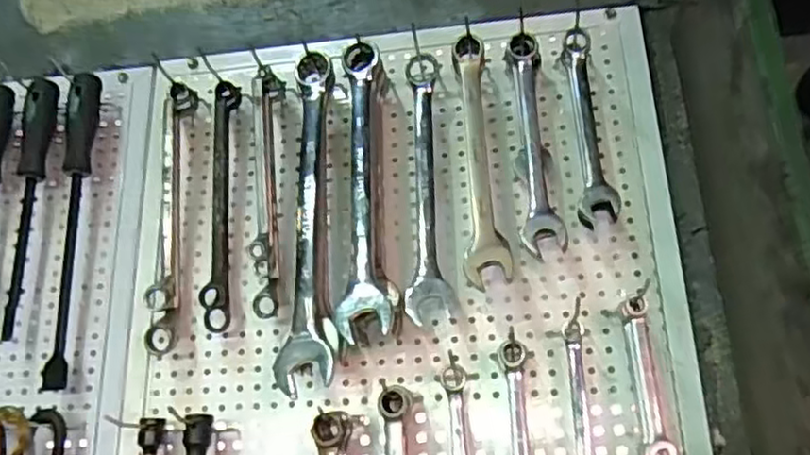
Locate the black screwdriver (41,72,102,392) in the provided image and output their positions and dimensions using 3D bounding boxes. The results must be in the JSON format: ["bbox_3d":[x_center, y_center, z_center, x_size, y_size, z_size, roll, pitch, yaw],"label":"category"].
[{"bbox_3d":[-0.316,-0.003,0.664,0.028,0.299,0.028,6,-19,-25],"label":"black screwdriver"}]

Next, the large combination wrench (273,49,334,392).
[{"bbox_3d":[-0.082,-0.013,0.594,0.043,0.292,0.026,-4,-17,7],"label":"large combination wrench"}]

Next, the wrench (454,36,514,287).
[{"bbox_3d":[0.064,-0.059,0.587,0.035,0.213,0.019,-6,-18,13],"label":"wrench"}]

